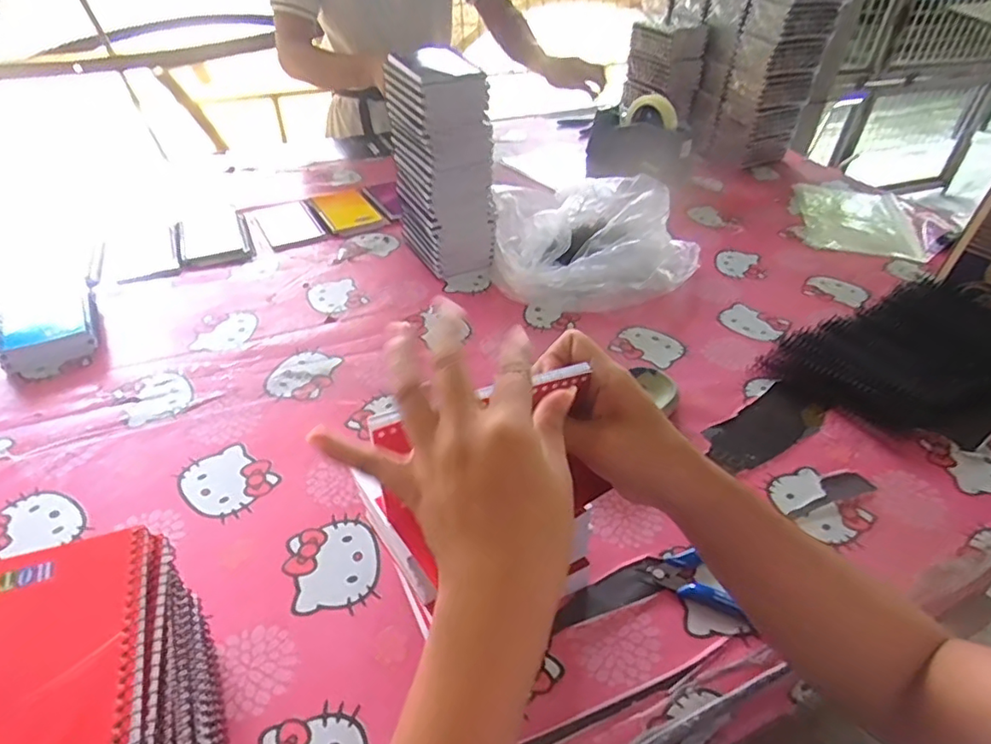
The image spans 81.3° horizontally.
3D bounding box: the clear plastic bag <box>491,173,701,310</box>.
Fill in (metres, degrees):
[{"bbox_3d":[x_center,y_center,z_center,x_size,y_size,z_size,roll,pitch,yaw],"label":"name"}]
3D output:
[{"bbox_3d":[0.136,-0.201,0.824,0.287,0.090,0.261,-6,40,-8],"label":"clear plastic bag"}]

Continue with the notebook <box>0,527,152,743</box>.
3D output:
[{"bbox_3d":[-0.213,0.137,0.263,0.091,0.009,0.132,-13,42,-16],"label":"notebook"}]

